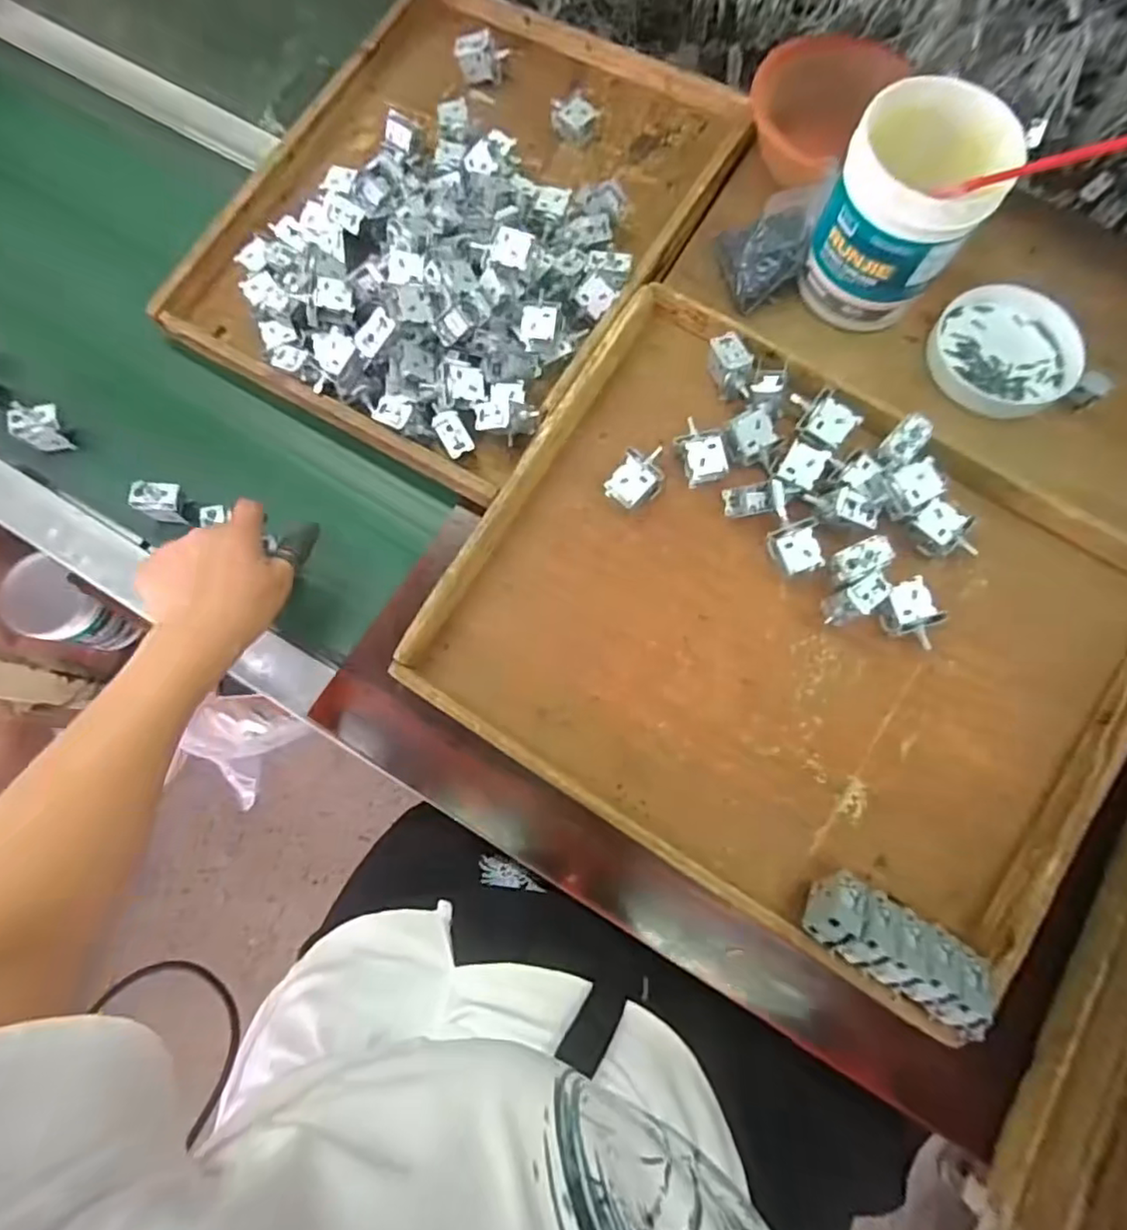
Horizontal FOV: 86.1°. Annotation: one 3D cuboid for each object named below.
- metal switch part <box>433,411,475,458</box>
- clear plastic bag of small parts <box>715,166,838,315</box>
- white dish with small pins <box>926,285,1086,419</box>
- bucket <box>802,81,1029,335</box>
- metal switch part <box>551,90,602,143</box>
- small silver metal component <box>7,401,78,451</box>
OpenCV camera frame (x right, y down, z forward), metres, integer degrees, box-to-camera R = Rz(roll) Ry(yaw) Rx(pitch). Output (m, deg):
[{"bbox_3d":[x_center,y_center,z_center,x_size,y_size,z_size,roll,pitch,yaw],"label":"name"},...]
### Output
[{"bbox_3d":[-0.097,-0.160,0.535,0.024,0.017,0.040,-29,99,-3],"label":"metal switch part"},{"bbox_3d":[0.181,-0.333,0.543,0.080,0.068,0.091,24,78,6],"label":"clear plastic bag of small parts"},{"bbox_3d":[0.402,-0.241,0.551,0.126,0.017,0.122,0,77,0],"label":"white dish with small pins"},{"bbox_3d":[0.273,-0.326,0.502,0.112,0.151,0.102,0,77,0],"label":"bucket"},{"bbox_3d":[0.011,-0.514,0.621,0.045,0.024,0.037,41,80,9],"label":"metal switch part"},{"bbox_3d":[-0.473,-0.168,0.551,0.034,0.045,0.029,-1,77,0],"label":"small silver metal component"}]

